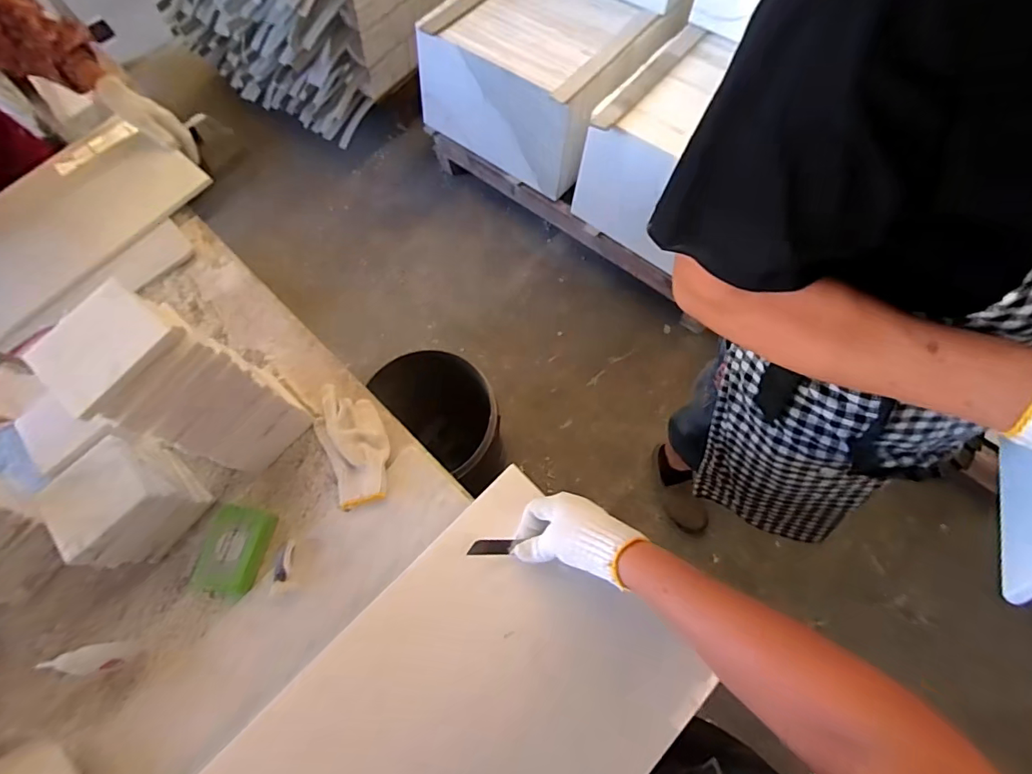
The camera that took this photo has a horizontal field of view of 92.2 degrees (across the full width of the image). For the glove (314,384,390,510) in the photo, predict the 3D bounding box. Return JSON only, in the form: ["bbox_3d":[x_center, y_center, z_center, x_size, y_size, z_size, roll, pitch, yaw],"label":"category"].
[{"bbox_3d":[-0.208,0.070,0.637,0.079,0.030,0.167,-25,70,-6],"label":"glove"}]

